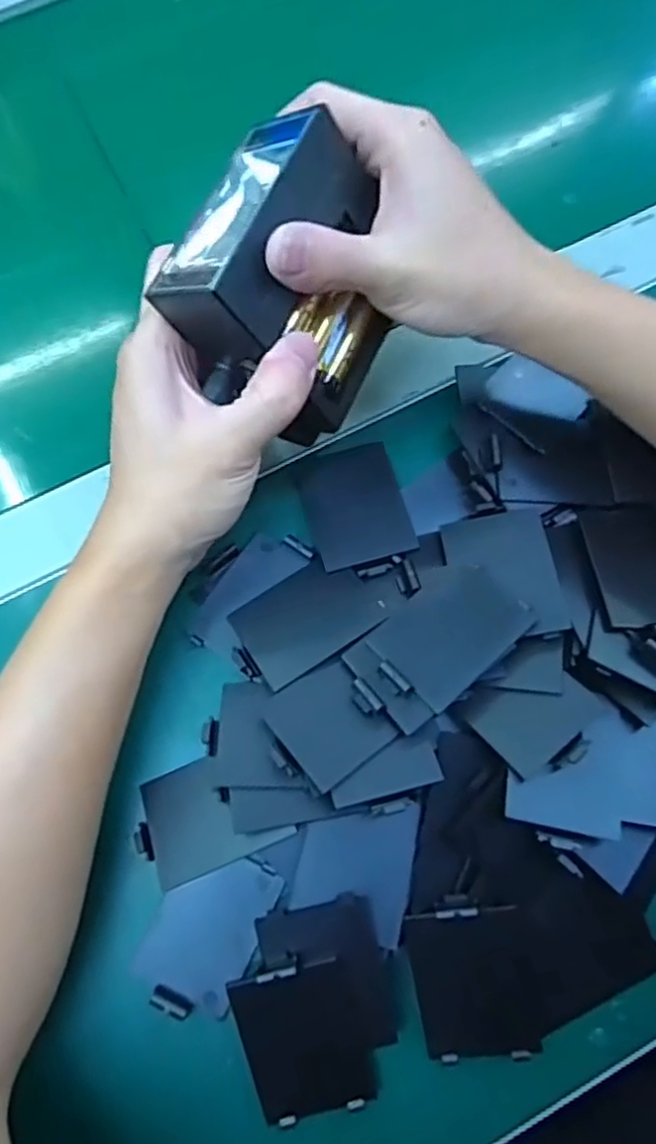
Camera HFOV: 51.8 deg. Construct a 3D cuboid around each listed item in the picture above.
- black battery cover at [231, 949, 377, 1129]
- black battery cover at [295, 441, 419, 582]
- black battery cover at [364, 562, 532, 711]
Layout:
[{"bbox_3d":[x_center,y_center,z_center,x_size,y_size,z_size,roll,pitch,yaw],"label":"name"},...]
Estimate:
[{"bbox_3d":[-0.010,0.183,0.264,0.046,0.009,0.064,-17,94,2],"label":"black battery cover"},{"bbox_3d":[0.014,-0.030,0.327,0.046,0.004,0.068,-16,65,-1],"label":"black battery cover"},{"bbox_3d":[0.051,0.025,0.290,0.064,0.004,0.044,-41,62,-11],"label":"black battery cover"}]

